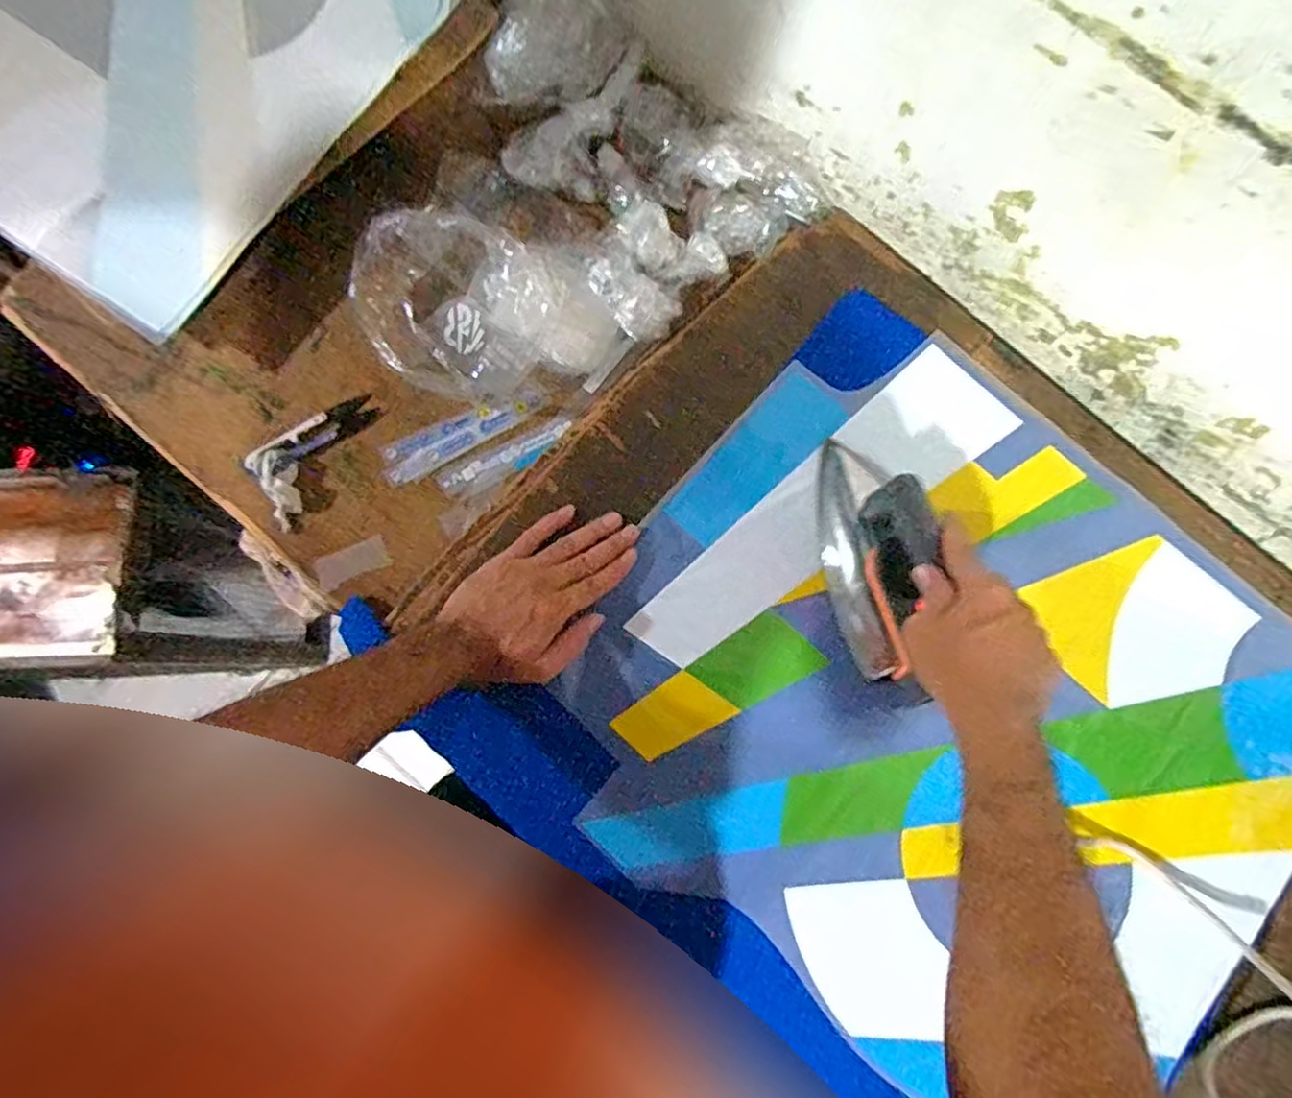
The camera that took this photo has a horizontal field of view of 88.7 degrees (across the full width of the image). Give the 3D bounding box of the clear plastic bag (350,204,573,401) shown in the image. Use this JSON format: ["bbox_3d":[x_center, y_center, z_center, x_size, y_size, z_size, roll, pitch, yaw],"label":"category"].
[{"bbox_3d":[-0.175,-0.227,0.600,0.175,0.052,0.160,22,80,3],"label":"clear plastic bag"}]

